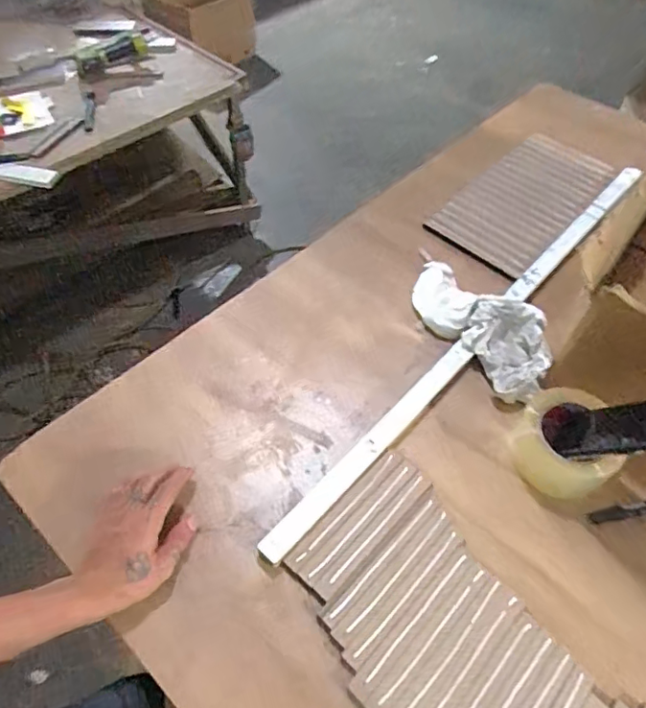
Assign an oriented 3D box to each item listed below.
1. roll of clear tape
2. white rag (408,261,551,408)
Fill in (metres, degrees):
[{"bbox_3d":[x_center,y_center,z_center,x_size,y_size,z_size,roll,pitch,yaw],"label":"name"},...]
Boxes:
[{"bbox_3d":[0.272,0.097,0.625,0.090,0.064,0.113,-12,53,-12],"label":"roll of clear tape"},{"bbox_3d":[0.204,-0.050,0.722,0.090,0.073,0.248,-25,57,-21],"label":"white rag"}]

